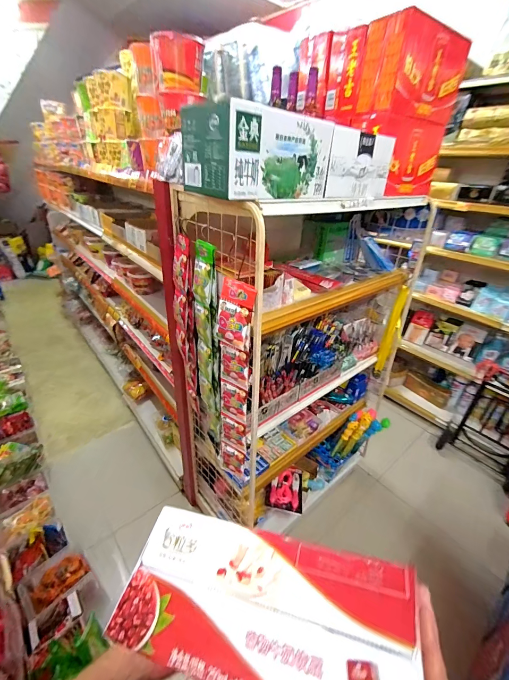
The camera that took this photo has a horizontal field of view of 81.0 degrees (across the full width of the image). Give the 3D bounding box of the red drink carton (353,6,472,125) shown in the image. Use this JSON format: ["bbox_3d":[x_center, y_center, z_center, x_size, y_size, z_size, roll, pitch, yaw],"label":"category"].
[{"bbox_3d":[0.456,-0.753,0.859,0.328,0.190,0.126,-17,36,-31],"label":"red drink carton"}]

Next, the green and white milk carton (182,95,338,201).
[{"bbox_3d":[0.009,-0.385,0.630,0.281,0.137,0.168,-24,40,-39],"label":"green and white milk carton"}]

